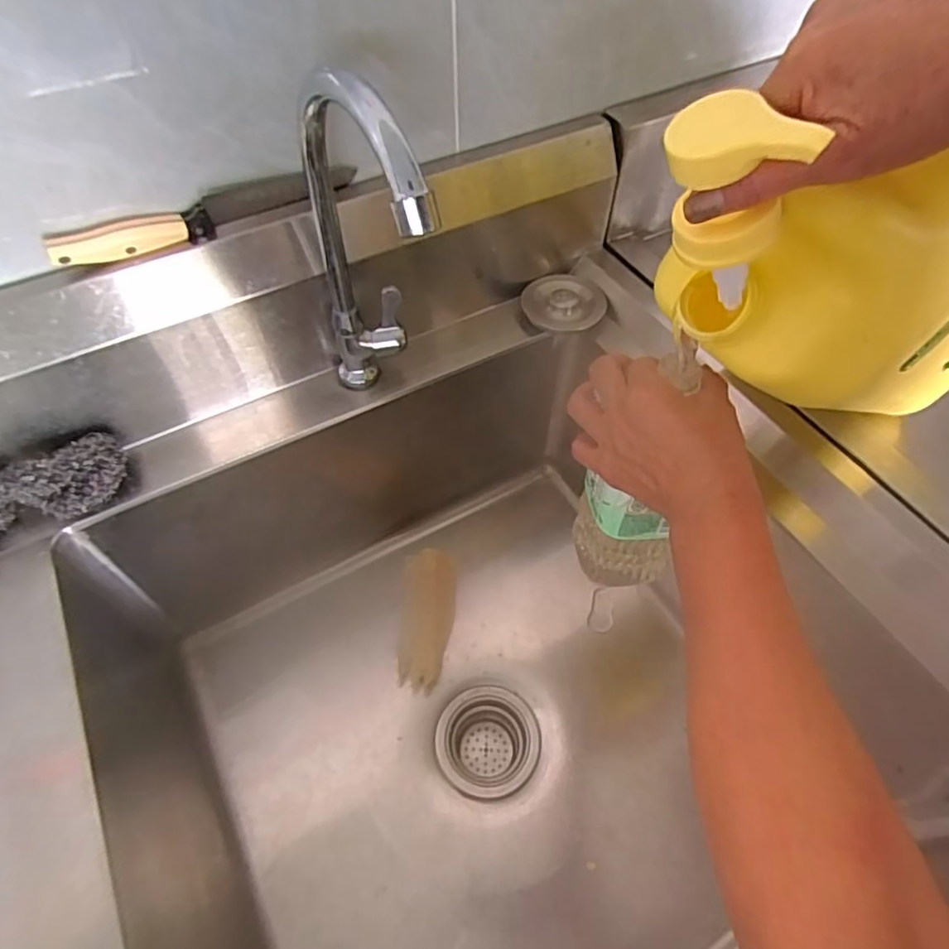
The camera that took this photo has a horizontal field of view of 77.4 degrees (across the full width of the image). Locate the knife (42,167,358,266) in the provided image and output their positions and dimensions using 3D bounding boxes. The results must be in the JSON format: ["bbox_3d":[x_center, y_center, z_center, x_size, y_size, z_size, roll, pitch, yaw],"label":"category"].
[{"bbox_3d":[-0.196,-0.198,0.446,0.223,0.026,0.017,-26,59,-17],"label":"knife"}]

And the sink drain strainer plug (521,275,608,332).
[{"bbox_3d":[0.091,-0.177,0.605,0.084,0.017,0.072,14,56,10],"label":"sink drain strainer plug"}]

